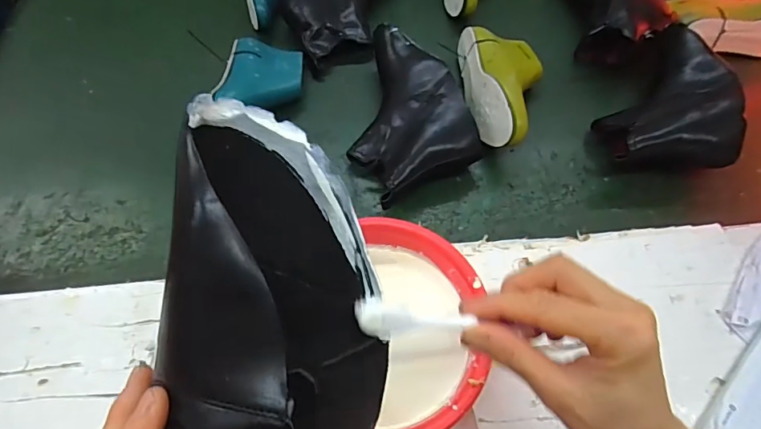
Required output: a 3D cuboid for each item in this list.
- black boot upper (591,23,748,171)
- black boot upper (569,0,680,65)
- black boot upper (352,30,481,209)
[{"bbox_3d":[0.388,-0.135,0.600,0.160,0.089,0.243,34,63,19],"label":"black boot upper"},{"bbox_3d":[0.373,-0.327,0.728,0.128,0.087,0.212,3,58,1],"label":"black boot upper"},{"bbox_3d":[0.017,-0.137,0.604,0.155,0.073,0.244,-23,61,-15],"label":"black boot upper"}]

